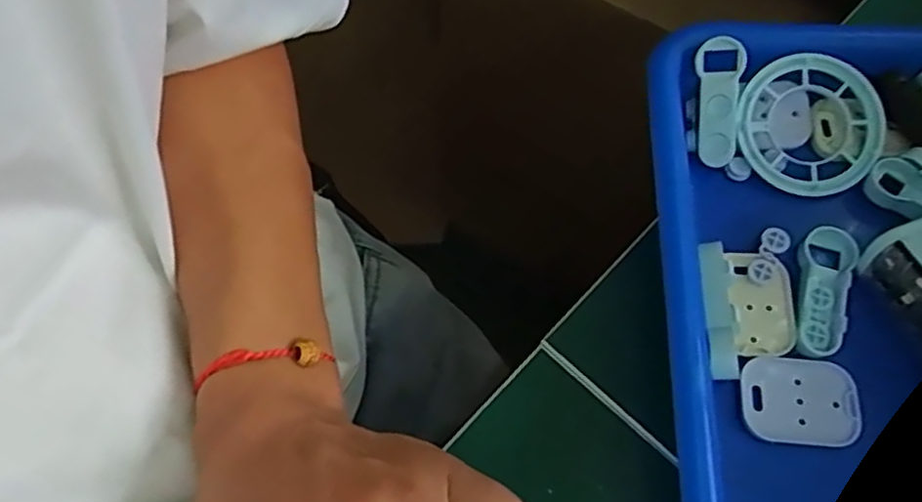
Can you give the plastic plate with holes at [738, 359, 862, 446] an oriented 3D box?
[{"bbox_3d":[0.117,0.052,0.238,0.041,0.006,0.029,4,66,2],"label":"plastic plate with holes"}]

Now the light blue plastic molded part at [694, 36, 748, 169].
[{"bbox_3d":[0.102,-0.058,0.268,0.018,0.004,0.048,0,101,25],"label":"light blue plastic molded part"}]

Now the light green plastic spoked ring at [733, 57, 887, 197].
[{"bbox_3d":[0.138,-0.051,0.268,0.050,0.018,0.055,0,66,0],"label":"light green plastic spoked ring"}]

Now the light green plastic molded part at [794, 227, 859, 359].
[{"bbox_3d":[0.131,0.014,0.249,0.019,0.006,0.049,21,68,9],"label":"light green plastic molded part"}]

